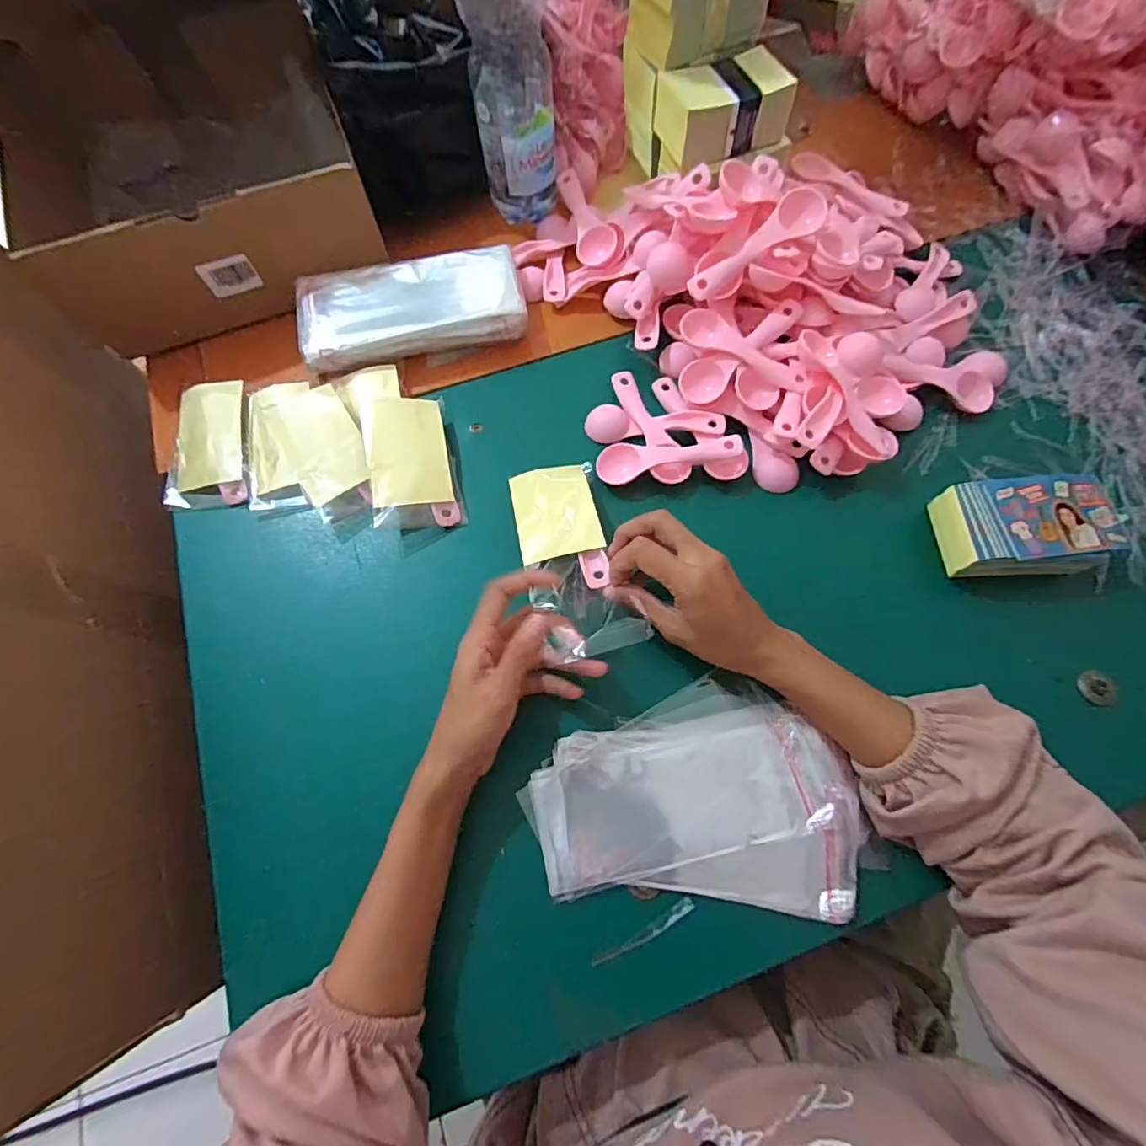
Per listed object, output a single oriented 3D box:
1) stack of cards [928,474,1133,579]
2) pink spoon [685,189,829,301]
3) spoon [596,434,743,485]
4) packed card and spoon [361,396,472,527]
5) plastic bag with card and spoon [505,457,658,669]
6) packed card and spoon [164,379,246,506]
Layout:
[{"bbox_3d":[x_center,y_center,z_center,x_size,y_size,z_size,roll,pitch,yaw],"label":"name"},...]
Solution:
[{"bbox_3d":[0.341,-0.032,0.386,0.119,0.040,0.071,-3,71,-1],"label":"stack of cards"},{"bbox_3d":[0.144,-0.258,0.403,0.121,0.016,0.035,-36,72,5],"label":"pink spoon"},{"bbox_3d":[0.076,-0.097,0.416,0.112,0.016,0.032,-10,71,-3],"label":"spoon"},{"bbox_3d":[-0.130,-0.092,0.423,0.065,0.032,0.110,-9,71,-3],"label":"packed card and spoon"},{"bbox_3d":[-0.002,-0.015,0.371,0.066,0.013,0.170,-15,53,-4],"label":"plastic bag with card and spoon"},{"bbox_3d":[-0.306,-0.108,0.434,0.064,0.022,0.109,-7,71,-2],"label":"packed card and spoon"}]

